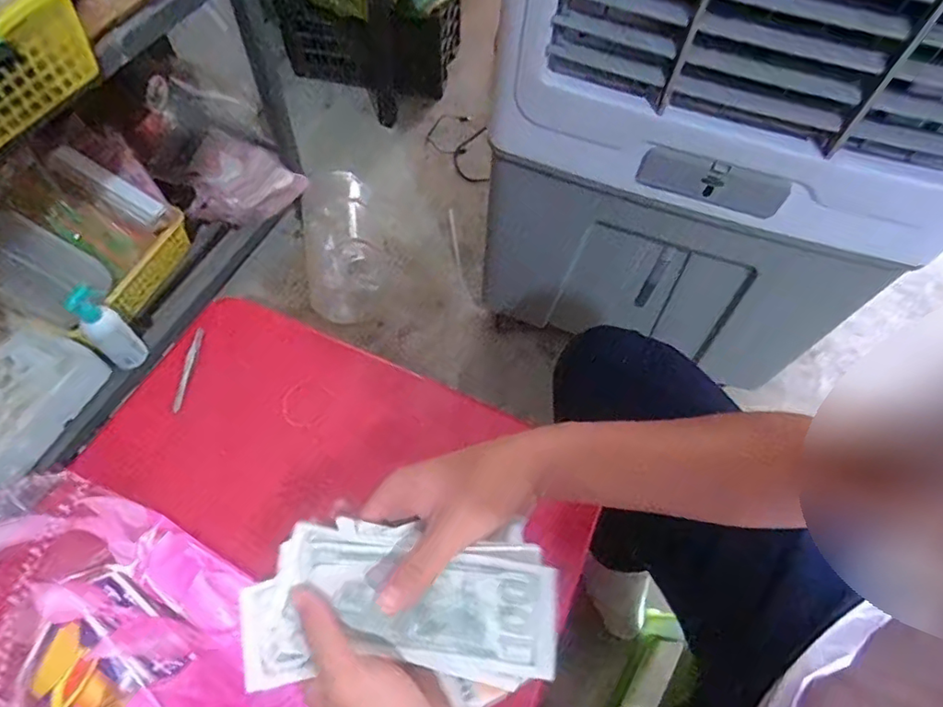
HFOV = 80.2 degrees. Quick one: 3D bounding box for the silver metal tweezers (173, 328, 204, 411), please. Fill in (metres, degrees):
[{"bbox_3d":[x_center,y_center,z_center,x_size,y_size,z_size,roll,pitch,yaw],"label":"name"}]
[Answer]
[{"bbox_3d":[-0.267,0.014,0.527,0.011,0.005,0.088,2,61,-1],"label":"silver metal tweezers"}]

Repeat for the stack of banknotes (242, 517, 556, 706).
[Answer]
[{"bbox_3d":[-0.041,0.149,0.332,0.176,0.036,0.093,7,61,3],"label":"stack of banknotes"}]

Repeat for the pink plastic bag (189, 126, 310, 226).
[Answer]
[{"bbox_3d":[-0.450,-0.342,1.095,0.122,0.123,0.198,31,64,14],"label":"pink plastic bag"}]

